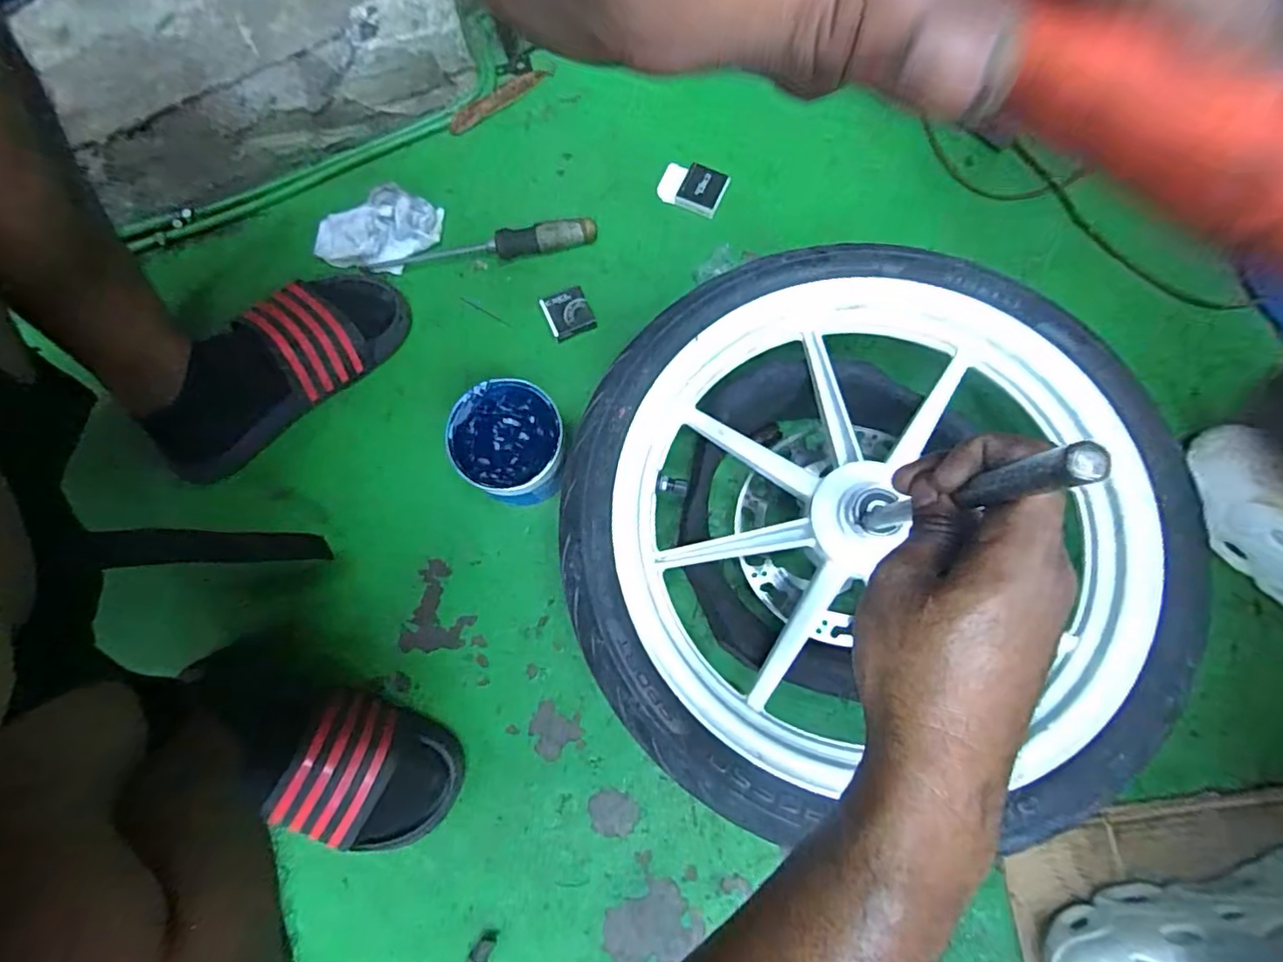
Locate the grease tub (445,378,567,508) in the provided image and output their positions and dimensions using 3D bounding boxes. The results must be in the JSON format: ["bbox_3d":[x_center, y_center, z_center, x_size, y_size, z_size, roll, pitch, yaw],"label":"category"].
[{"bbox_3d":[-0.119,-0.033,0.557,0.099,0.096,0.097,0,78,1],"label":"grease tub"}]

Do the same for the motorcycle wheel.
[{"bbox_3d":[0.166,0.027,0.454,0.438,0.084,0.407,0,78,2],"label":"motorcycle wheel"}]

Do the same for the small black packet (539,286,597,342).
[{"bbox_3d":[-0.078,-0.176,0.621,0.046,0.016,0.047,-24,78,-4],"label":"small black packet"}]

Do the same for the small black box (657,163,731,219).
[{"bbox_3d":[0.057,-0.328,0.652,0.074,0.019,0.050,25,80,7],"label":"small black box"}]

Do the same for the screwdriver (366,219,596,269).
[{"bbox_3d":[-0.174,-0.251,0.636,0.250,0.026,0.024,-10,78,-1],"label":"screwdriver"}]

